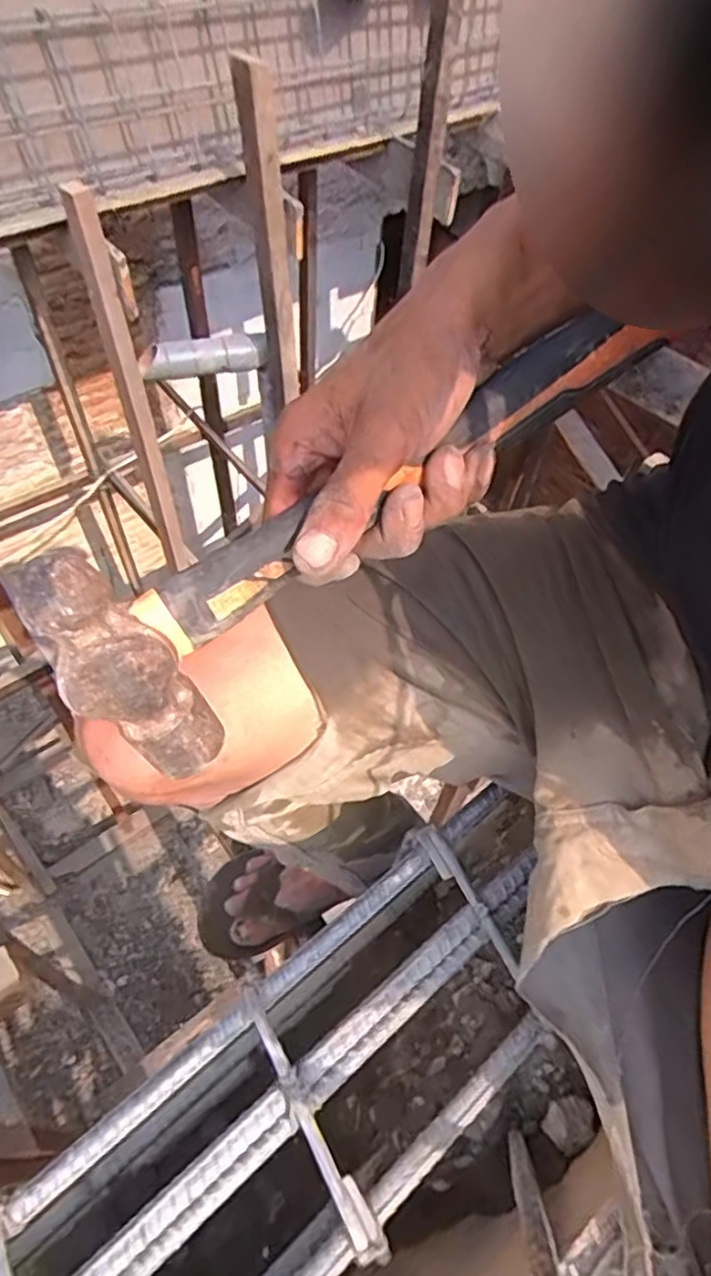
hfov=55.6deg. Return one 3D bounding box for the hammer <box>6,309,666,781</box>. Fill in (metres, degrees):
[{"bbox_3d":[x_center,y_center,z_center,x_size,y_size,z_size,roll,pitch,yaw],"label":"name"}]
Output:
[{"bbox_3d":[-0.003,-0.071,0.302,0.300,0.112,0.041,-40,38,-5],"label":"hammer"}]

